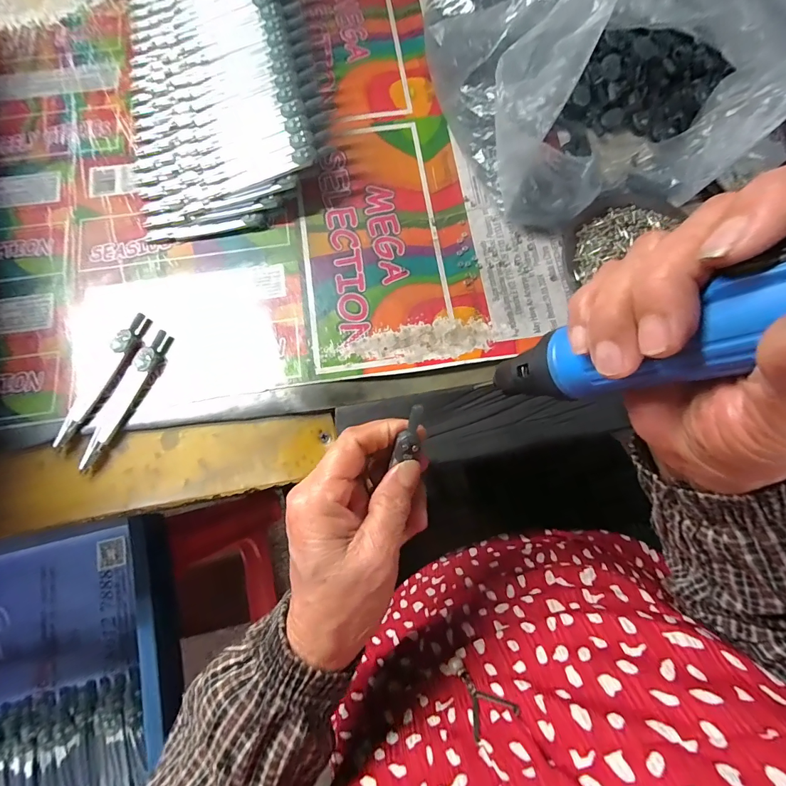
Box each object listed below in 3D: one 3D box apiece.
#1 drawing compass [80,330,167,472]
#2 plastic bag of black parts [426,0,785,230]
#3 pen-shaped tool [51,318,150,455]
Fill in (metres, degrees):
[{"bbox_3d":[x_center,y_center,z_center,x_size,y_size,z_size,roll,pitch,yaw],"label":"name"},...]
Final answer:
[{"bbox_3d":[-0.190,0.004,0.284,0.016,0.010,0.104,25,78,5],"label":"drawing compass"},{"bbox_3d":[0.153,-0.284,0.294,0.220,0.132,0.267,-18,78,-5],"label":"plastic bag of black parts"},{"bbox_3d":[-0.207,-0.009,0.287,0.019,0.010,0.107,25,78,5],"label":"pen-shaped tool"}]

